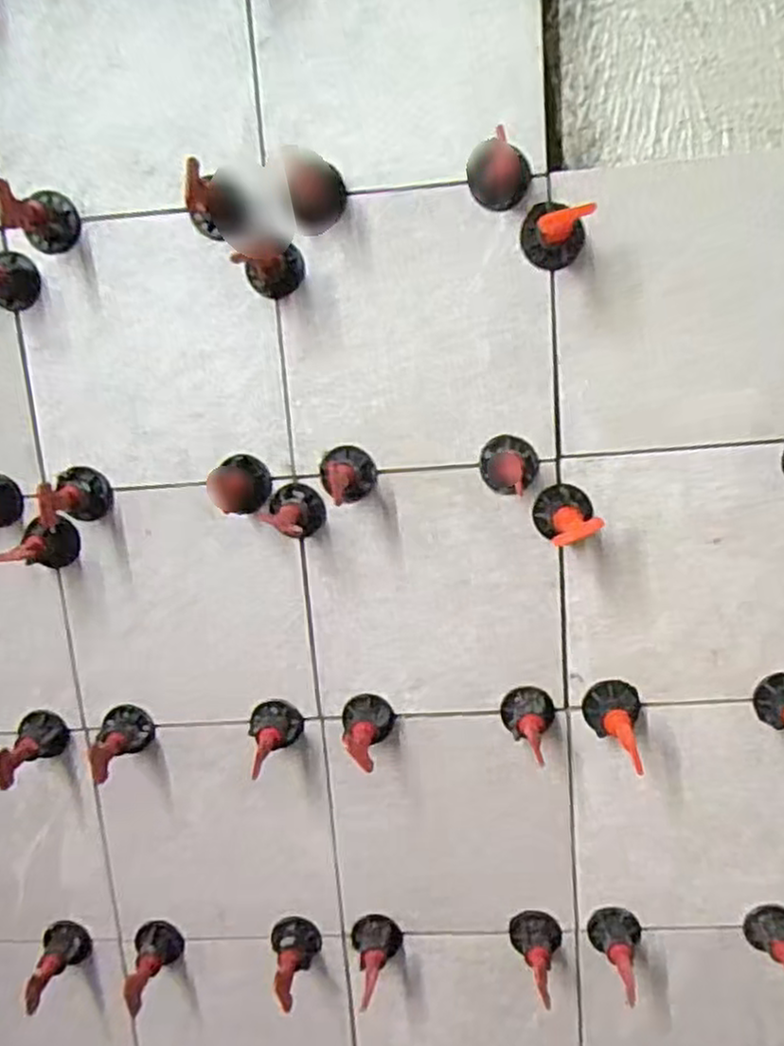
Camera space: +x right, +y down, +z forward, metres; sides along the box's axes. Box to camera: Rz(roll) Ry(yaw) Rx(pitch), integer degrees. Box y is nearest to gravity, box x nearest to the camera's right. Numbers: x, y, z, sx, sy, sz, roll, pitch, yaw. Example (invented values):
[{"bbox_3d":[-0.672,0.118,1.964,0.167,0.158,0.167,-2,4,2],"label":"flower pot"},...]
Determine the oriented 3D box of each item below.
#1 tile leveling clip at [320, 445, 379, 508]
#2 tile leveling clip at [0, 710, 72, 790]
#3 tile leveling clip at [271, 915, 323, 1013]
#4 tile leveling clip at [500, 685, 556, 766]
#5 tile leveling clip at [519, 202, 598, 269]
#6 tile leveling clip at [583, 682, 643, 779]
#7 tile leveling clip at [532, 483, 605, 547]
[{"bbox_3d":[-0.023,-0.025,0.388,0.031,0.030,0.039,-5,10,-4],"label":"tile leveling clip"},{"bbox_3d":[-0.213,0.135,0.425,0.026,0.028,0.045,-5,10,-4],"label":"tile leveling clip"},{"bbox_3d":[-0.057,0.271,0.440,0.030,0.026,0.050,-6,10,-9],"label":"tile leveling clip"},{"bbox_3d":[0.077,0.114,0.407,0.030,0.025,0.045,-2,11,11],"label":"tile leveling clip"},{"bbox_3d":[0.083,-0.148,0.361,0.033,0.031,0.037,-3,10,8],"label":"tile leveling clip"},{"bbox_3d":[0.122,0.111,0.397,0.031,0.025,0.056,-1,11,16],"label":"tile leveling clip"},{"bbox_3d":[0.096,-0.005,0.390,0.036,0.029,0.027,-2,11,11],"label":"tile leveling clip"}]

